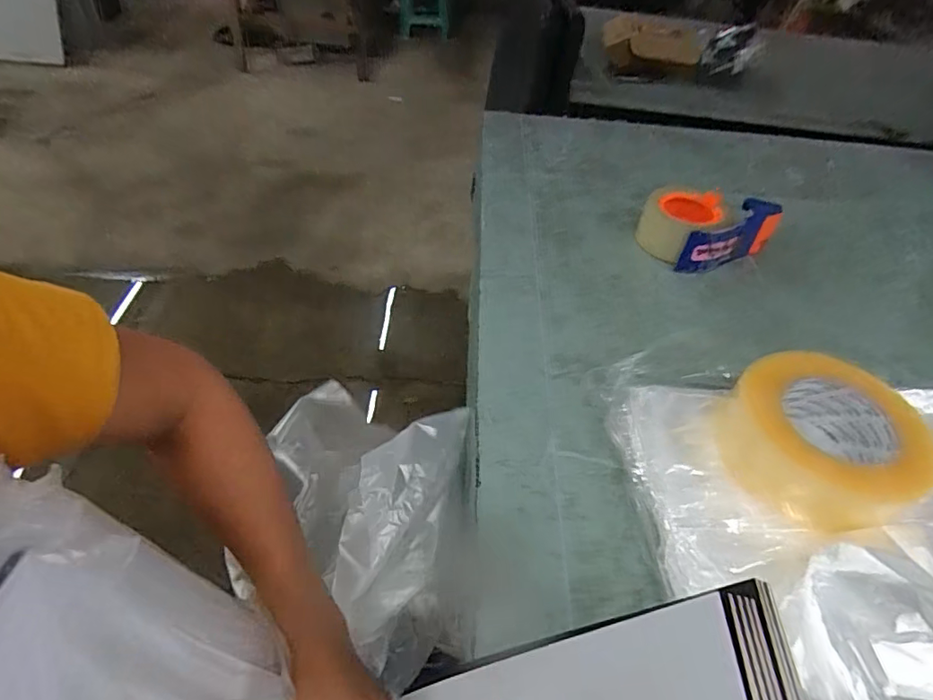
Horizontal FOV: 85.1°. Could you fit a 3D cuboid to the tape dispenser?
[{"bbox_3d":[0.292,-0.158,0.636,0.151,0.053,0.119,-20,51,-23],"label":"tape dispenser"}]

